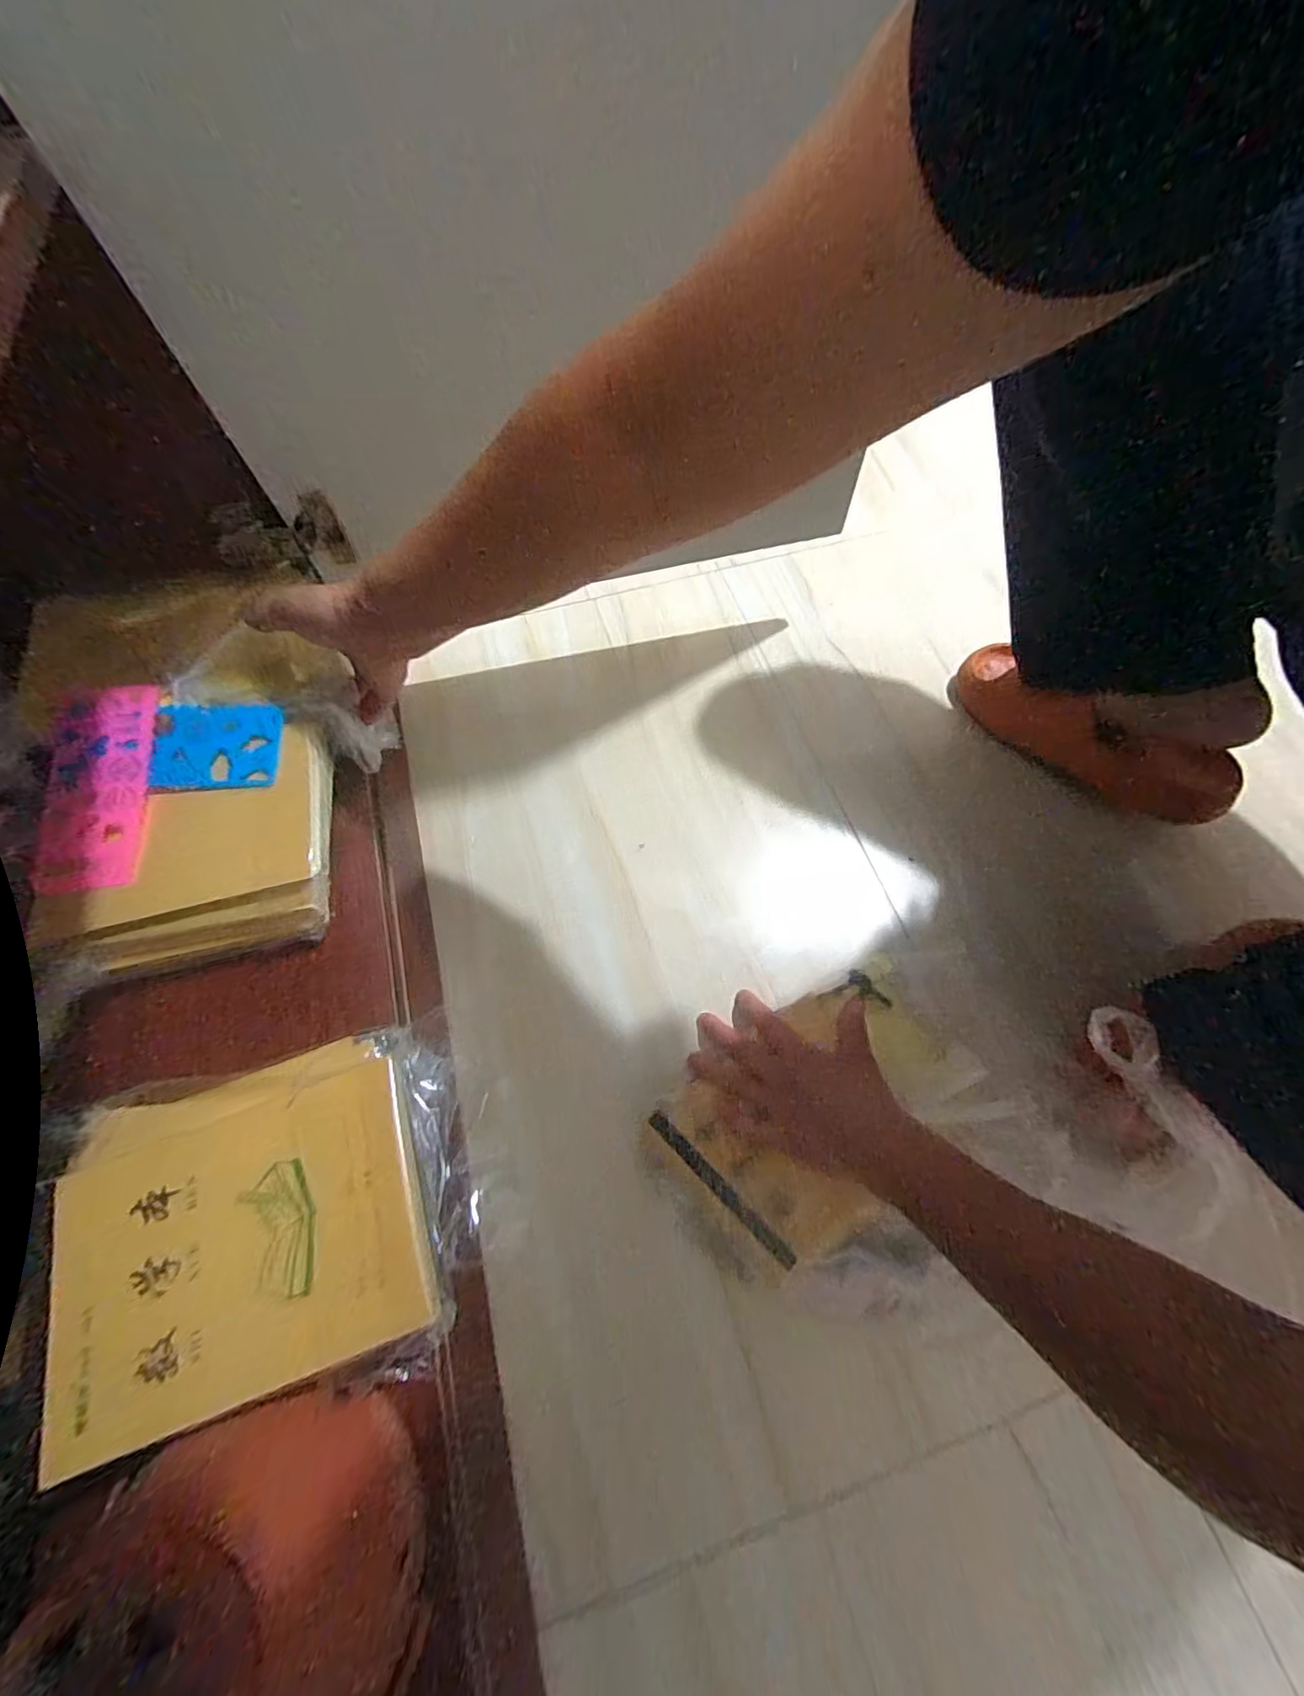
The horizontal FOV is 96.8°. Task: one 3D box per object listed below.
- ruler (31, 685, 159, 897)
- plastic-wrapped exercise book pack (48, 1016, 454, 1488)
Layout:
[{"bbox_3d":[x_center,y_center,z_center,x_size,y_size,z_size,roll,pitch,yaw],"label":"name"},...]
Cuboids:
[{"bbox_3d":[-0.390,-0.044,0.406,0.063,0.005,0.147,-3,77,-8],"label":"ruler"},{"bbox_3d":[-0.214,0.197,0.316,0.190,0.049,0.164,-15,66,-7],"label":"plastic-wrapped exercise book pack"}]

